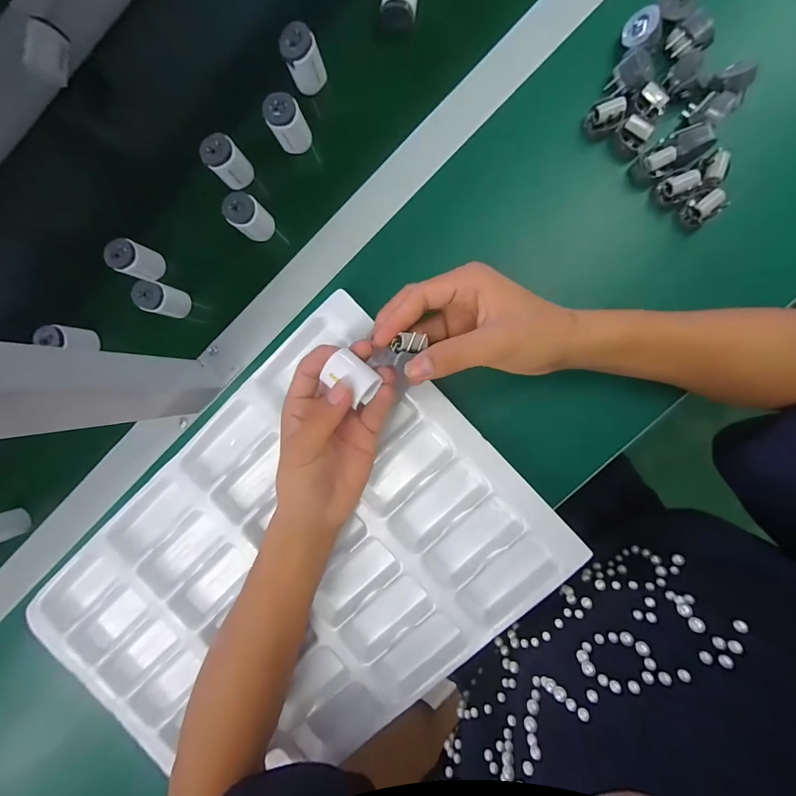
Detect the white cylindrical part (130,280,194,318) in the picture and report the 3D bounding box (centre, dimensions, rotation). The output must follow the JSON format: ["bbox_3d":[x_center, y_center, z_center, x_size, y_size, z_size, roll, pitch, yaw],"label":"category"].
[{"bbox_3d":[-0.226,-0.094,0.349,0.028,0.041,0.027,22,94,6],"label":"white cylindrical part"}]

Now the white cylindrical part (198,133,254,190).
[{"bbox_3d":[-0.156,-0.218,0.335,0.031,0.044,0.025,-41,86,6],"label":"white cylindrical part"}]

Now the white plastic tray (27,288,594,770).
[{"bbox_3d":[-0.107,0.171,0.347,0.455,0.037,0.313,-44,89,6],"label":"white plastic tray"}]

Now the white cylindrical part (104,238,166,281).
[{"bbox_3d":[-0.250,-0.131,0.347,0.027,0.040,0.031,19,93,6],"label":"white cylindrical part"}]

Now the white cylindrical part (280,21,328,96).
[{"bbox_3d":[-0.084,-0.303,0.325,0.031,0.040,0.027,-21,88,7],"label":"white cylindrical part"}]

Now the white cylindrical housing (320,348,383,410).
[{"bbox_3d":[-0.033,-0.016,0.265,0.037,0.026,0.026,41,96,2],"label":"white cylindrical housing"}]

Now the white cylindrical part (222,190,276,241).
[{"bbox_3d":[-0.136,-0.166,0.333,0.028,0.040,0.029,0,91,7],"label":"white cylindrical part"}]

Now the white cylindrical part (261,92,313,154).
[{"bbox_3d":[-0.099,-0.248,0.329,0.030,0.043,0.024,-26,88,7],"label":"white cylindrical part"}]

